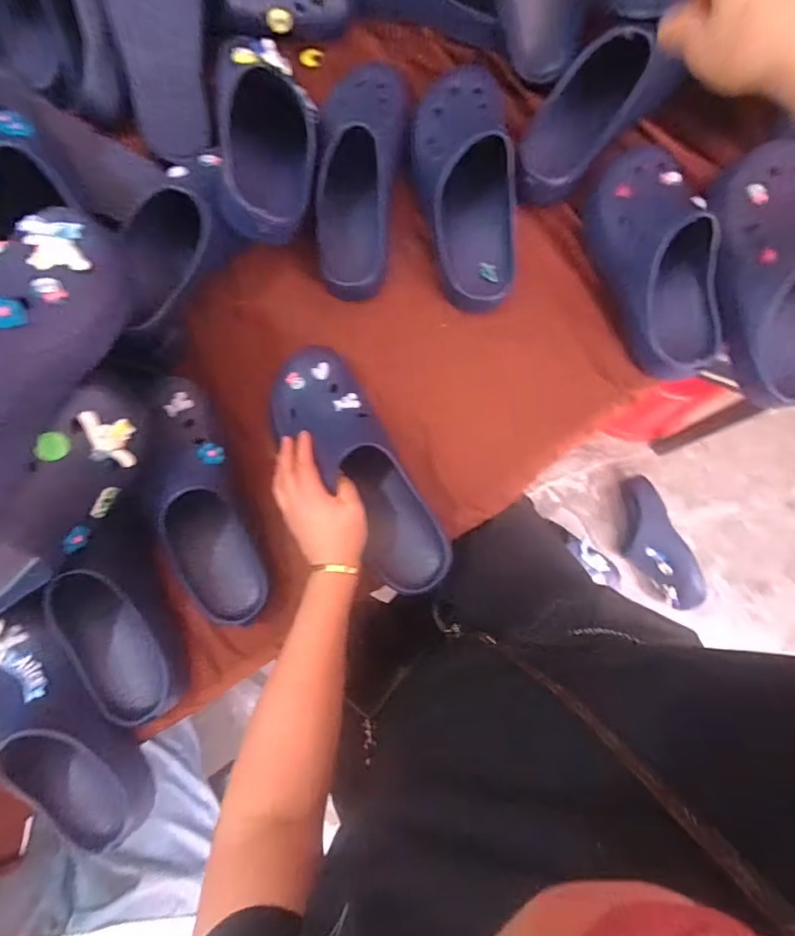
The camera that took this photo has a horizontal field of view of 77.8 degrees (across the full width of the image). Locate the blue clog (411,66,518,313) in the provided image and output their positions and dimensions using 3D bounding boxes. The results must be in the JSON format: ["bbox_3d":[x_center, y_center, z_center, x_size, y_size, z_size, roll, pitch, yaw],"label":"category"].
[{"bbox_3d":[0.083,-0.354,0.590,0.111,0.100,0.294,-9,81,1],"label":"blue clog"}]

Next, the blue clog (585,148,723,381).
[{"bbox_3d":[0.296,-0.238,0.569,0.106,0.098,0.253,-11,81,1],"label":"blue clog"}]

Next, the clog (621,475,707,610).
[{"bbox_3d":[0.566,0.168,1.097,0.089,0.113,0.298,-21,81,-1],"label":"clog"}]

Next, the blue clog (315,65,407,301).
[{"bbox_3d":[-0.051,-0.351,0.600,0.100,0.090,0.287,7,82,4],"label":"blue clog"}]

